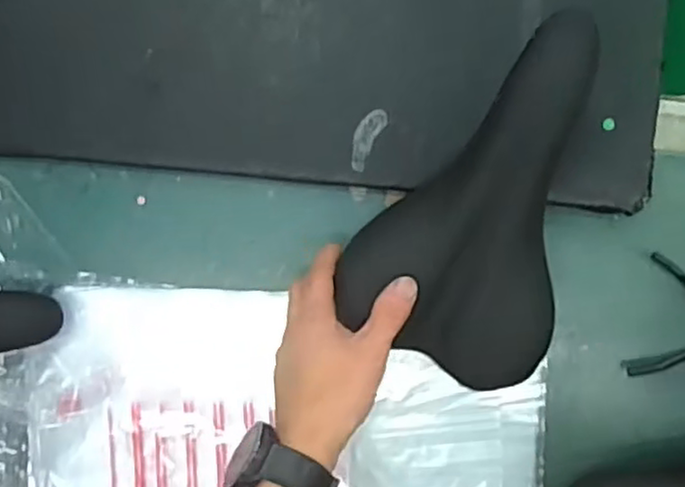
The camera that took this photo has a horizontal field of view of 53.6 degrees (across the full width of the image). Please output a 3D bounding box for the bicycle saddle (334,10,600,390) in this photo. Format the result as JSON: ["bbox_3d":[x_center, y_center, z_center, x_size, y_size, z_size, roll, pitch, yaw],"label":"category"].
[{"bbox_3d":[0.113,-0.025,0.466,0.149,0.059,0.238,30,96,1],"label":"bicycle saddle"}]

